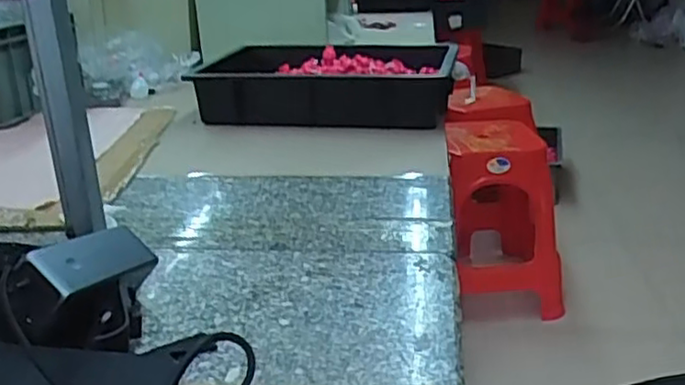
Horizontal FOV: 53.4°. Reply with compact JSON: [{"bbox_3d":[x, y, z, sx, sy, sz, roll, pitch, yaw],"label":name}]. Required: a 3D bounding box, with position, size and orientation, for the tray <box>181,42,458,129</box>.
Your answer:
[{"bbox_3d":[-0.021,-0.202,1.270,0.434,0.098,0.317,0,24,11],"label":"tray"}]

